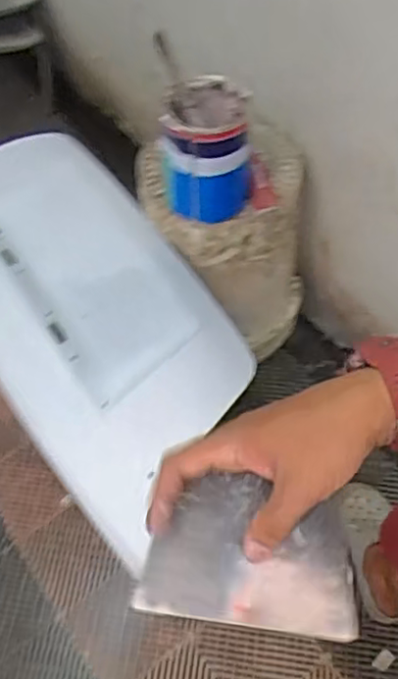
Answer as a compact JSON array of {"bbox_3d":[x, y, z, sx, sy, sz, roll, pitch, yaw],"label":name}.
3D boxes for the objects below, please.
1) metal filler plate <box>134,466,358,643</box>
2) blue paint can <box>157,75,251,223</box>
[{"bbox_3d":[0.036,0.145,0.431,0.142,0.006,0.093,8,80,5],"label":"metal filler plate"},{"bbox_3d":[0.015,-0.345,1.163,0.147,0.204,0.152,-3,60,5],"label":"blue paint can"}]

